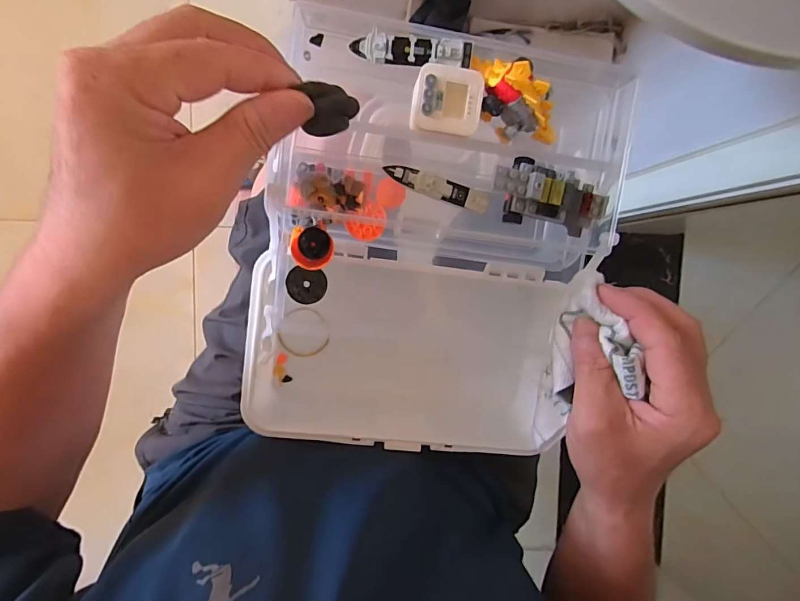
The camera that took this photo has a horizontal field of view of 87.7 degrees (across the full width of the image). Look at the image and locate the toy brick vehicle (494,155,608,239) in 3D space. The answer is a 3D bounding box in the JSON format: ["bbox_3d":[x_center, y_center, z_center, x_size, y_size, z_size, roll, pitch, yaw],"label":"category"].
[{"bbox_3d":[0.098,-0.069,0.284,0.087,0.032,0.036,13,93,-21],"label":"toy brick vehicle"}]

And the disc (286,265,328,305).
[{"bbox_3d":[-0.072,-0.011,0.322,0.030,0.004,0.027,5,94,-7],"label":"disc"}]

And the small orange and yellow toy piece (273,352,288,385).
[{"bbox_3d":[-0.117,0.067,0.407,0.011,0.007,0.031,8,94,-7],"label":"small orange and yellow toy piece"}]

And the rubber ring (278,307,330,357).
[{"bbox_3d":[-0.093,0.031,0.405,0.049,0.006,0.049,-1,98,-9],"label":"rubber ring"}]

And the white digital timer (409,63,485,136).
[{"bbox_3d":[0.030,-0.127,0.263,0.044,0.010,0.038,5,94,-7],"label":"white digital timer"}]

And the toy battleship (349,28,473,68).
[{"bbox_3d":[0.007,-0.157,0.262,0.074,0.018,0.016,4,94,-7],"label":"toy battleship"}]

